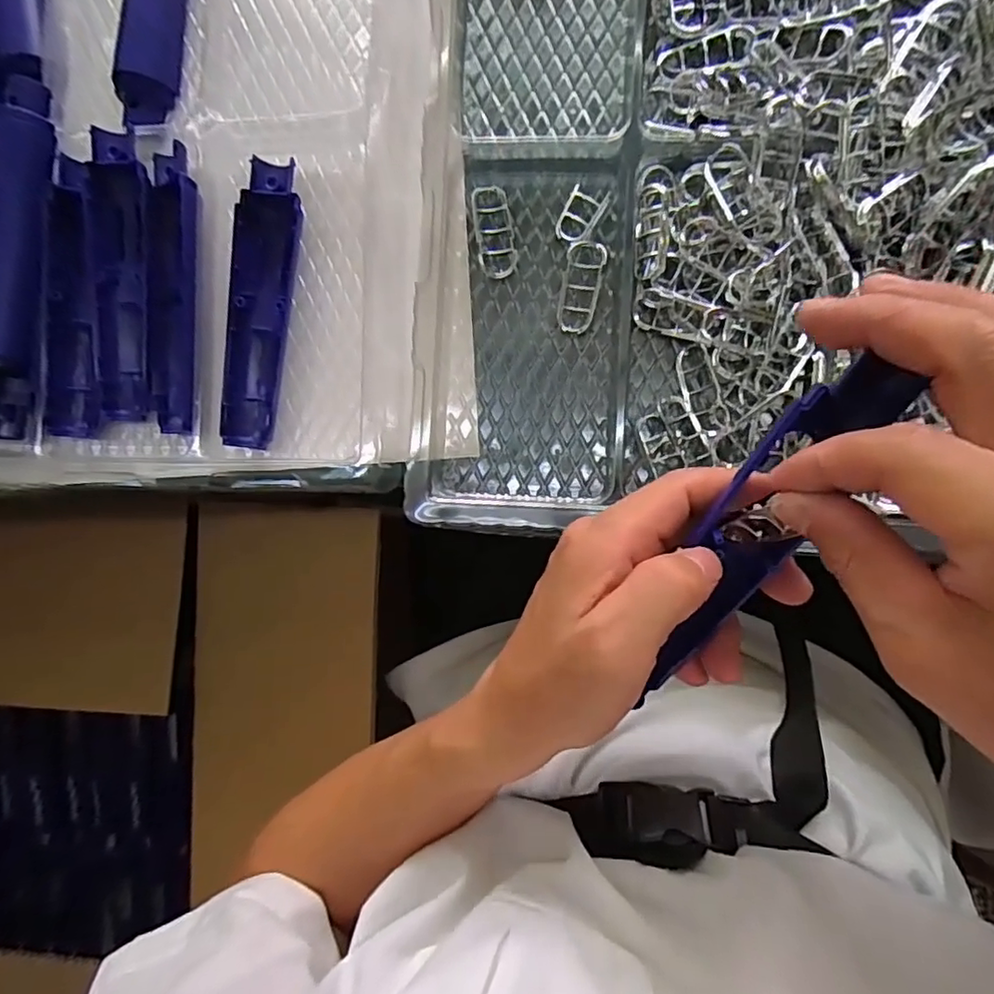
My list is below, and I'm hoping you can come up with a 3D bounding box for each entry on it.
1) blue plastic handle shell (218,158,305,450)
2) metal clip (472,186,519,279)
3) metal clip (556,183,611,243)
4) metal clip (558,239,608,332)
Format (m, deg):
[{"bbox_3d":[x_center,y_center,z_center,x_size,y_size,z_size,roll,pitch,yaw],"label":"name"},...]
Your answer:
[{"bbox_3d":[-0.141,-0.114,0.356,0.038,0.019,0.168,7,91,5],"label":"blue plastic handle shell"},{"bbox_3d":[-0.001,-0.156,0.345,0.023,0.008,0.056,-7,89,5],"label":"metal clip"},{"bbox_3d":[0.049,-0.164,0.341,0.022,0.008,0.034,26,92,5],"label":"metal clip"},{"bbox_3d":[0.048,-0.122,0.339,0.022,0.009,0.052,14,91,5],"label":"metal clip"}]

